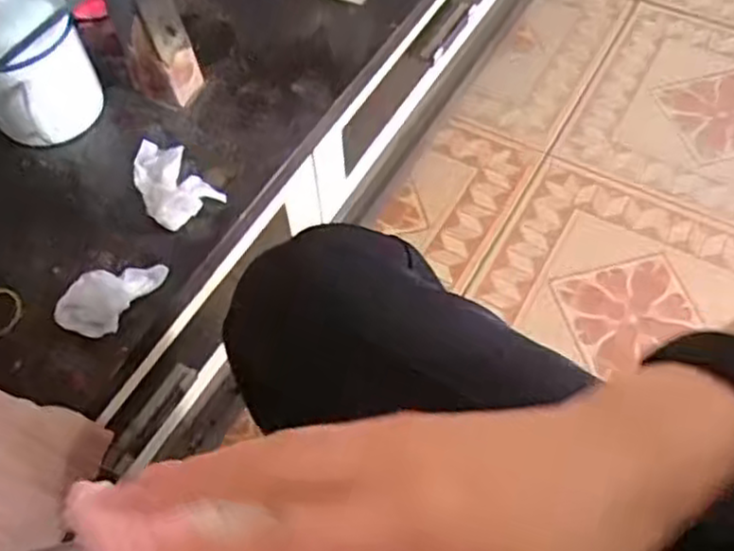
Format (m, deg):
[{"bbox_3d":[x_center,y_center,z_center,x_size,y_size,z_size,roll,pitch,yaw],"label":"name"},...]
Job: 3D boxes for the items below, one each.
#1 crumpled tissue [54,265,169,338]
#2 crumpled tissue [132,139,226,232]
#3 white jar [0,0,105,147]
[{"bbox_3d":[-0.199,0.013,0.578,0.037,0.043,0.088,39,53,25],"label":"crumpled tissue"},{"bbox_3d":[-0.177,-0.085,0.649,0.060,0.018,0.095,-35,61,-18],"label":"crumpled tissue"},{"bbox_3d":[-0.295,-0.185,0.646,0.076,0.145,0.094,16,61,12],"label":"white jar"}]

